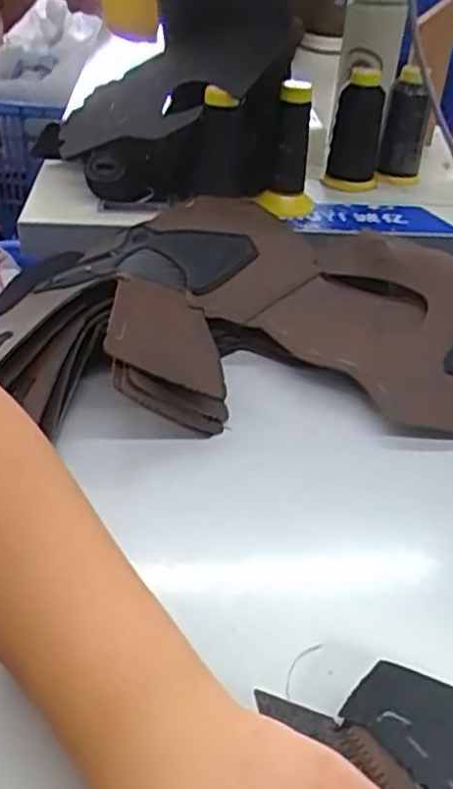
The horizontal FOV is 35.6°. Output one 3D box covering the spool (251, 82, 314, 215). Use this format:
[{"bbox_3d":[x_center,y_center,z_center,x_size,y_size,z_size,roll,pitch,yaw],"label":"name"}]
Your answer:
[{"bbox_3d":[0.059,-0.245,0.710,0.056,0.128,0.053,10,14,17],"label":"spool"}]

